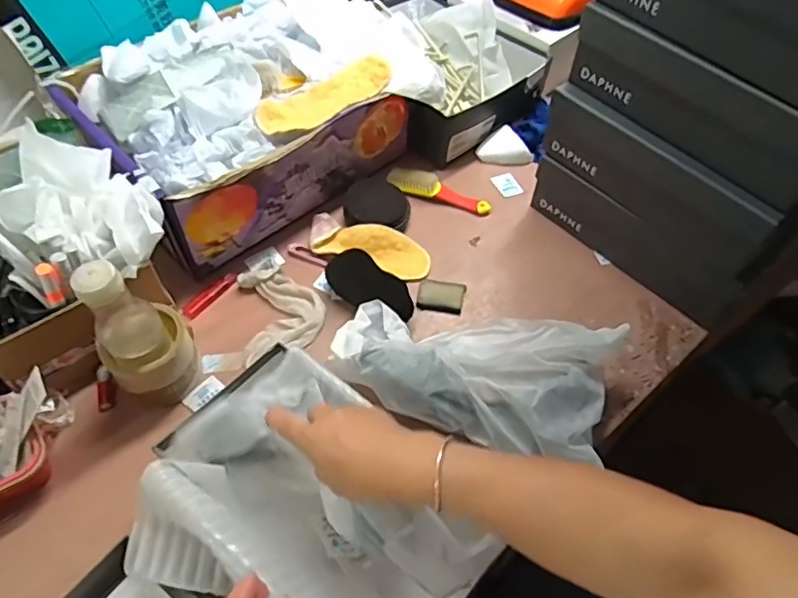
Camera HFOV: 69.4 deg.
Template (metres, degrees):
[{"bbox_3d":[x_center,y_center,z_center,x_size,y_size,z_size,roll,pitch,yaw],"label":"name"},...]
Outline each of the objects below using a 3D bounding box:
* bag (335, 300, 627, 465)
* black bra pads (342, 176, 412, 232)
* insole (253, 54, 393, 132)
[{"bbox_3d":[0.081,0.082,0.638,0.294,0.083,0.151,14,55,7],"label":"bag"},{"bbox_3d":[-0.030,-0.136,0.813,0.092,0.030,0.083,4,54,0],"label":"black bra pads"},{"bbox_3d":[-0.095,-0.270,0.751,0.199,0.032,0.071,-34,62,-24],"label":"insole"}]

